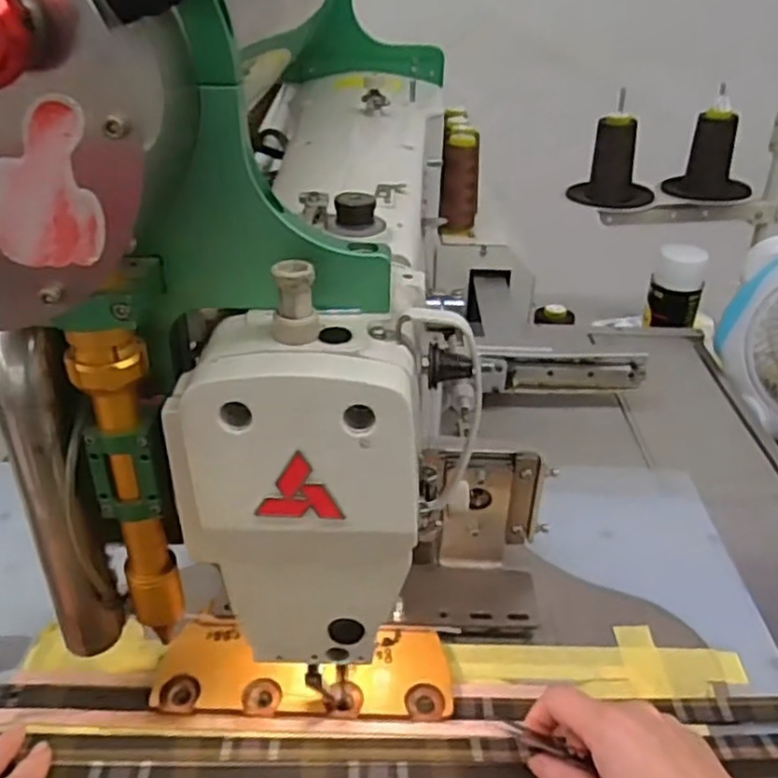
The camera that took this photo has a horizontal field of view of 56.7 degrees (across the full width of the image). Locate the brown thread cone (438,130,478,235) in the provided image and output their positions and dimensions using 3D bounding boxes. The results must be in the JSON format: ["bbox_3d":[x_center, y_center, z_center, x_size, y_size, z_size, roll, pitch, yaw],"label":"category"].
[{"bbox_3d":[0.086,-0.246,0.868,0.044,0.113,0.049,5,31,5],"label":"brown thread cone"}]

